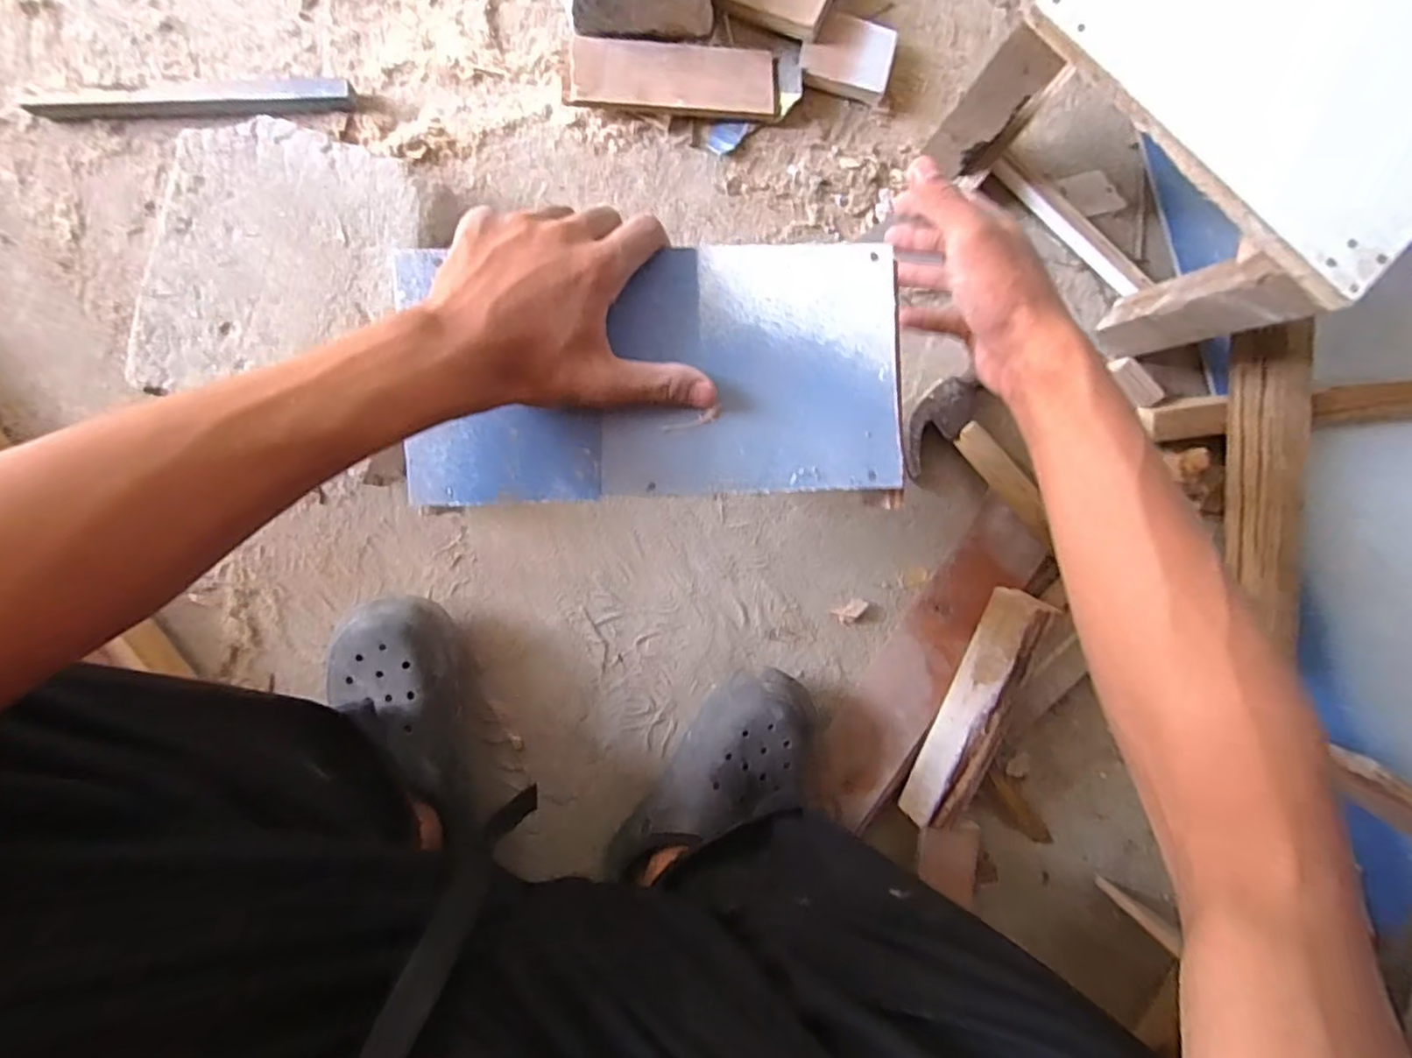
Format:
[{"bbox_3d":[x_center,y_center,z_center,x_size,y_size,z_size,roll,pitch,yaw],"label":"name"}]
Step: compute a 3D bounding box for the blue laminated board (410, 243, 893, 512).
[{"bbox_3d":[-0.027,-0.084,0.348,0.268,0.010,0.133,-2,94,-3],"label":"blue laminated board"}]

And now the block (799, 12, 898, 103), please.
[{"bbox_3d":[0.125,-0.417,0.557,0.079,0.020,0.057,10,95,-4],"label":"block"}]

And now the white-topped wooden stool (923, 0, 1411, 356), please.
[{"bbox_3d":[0.383,-0.340,0.473,0.266,0.231,0.281,39,92,-6],"label":"white-topped wooden stool"}]

